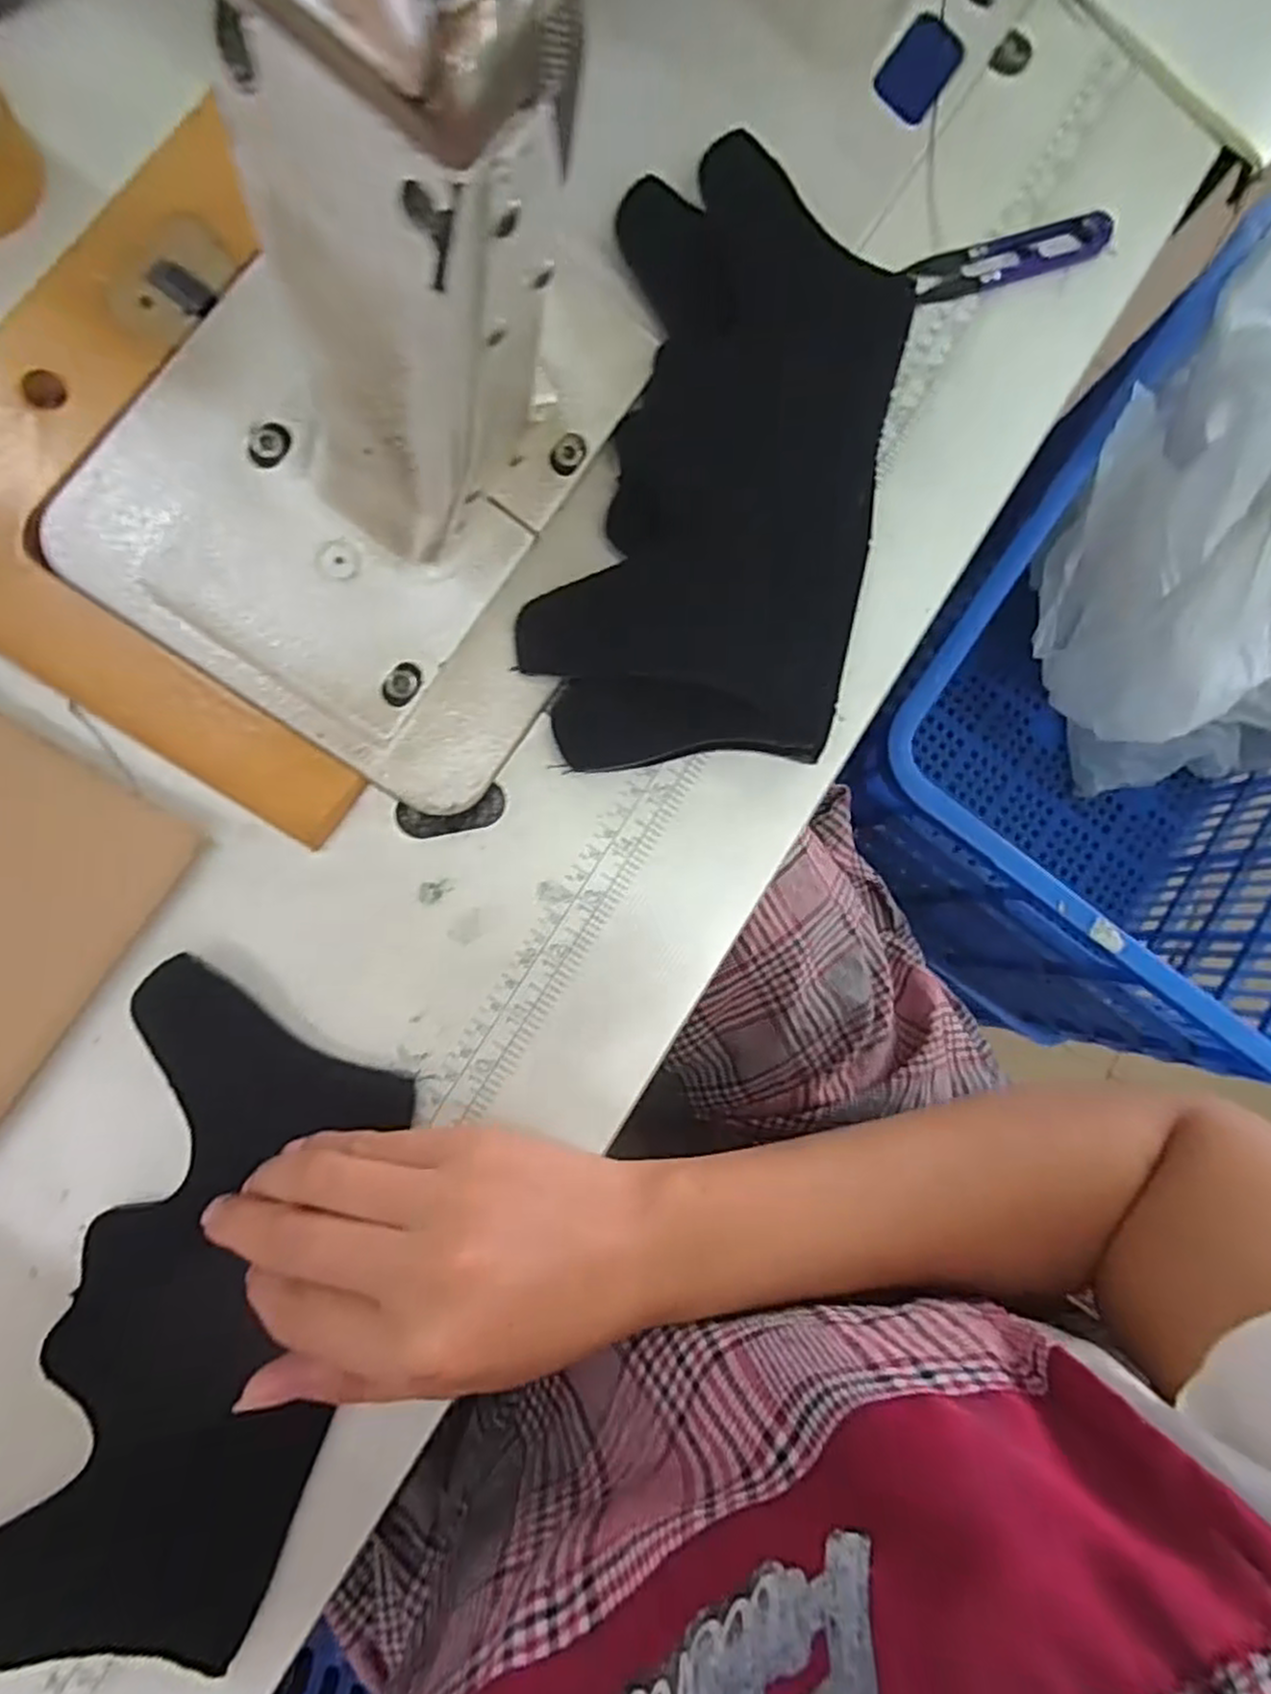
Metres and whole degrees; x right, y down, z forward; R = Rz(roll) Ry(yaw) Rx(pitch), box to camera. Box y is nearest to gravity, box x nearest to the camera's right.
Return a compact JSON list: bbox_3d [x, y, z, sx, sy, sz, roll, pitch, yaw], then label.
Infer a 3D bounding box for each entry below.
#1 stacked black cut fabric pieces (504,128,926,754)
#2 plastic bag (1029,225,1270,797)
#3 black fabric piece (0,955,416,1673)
[{"bbox_3d":[0.039,-0.149,0.300,0.124,0.013,0.246,14,84,-7],"label":"stacked black cut fabric pieces"},{"bbox_3d":[0.495,-0.256,0.620,0.313,0.298,0.365,-10,85,-7],"label":"plastic bag"},{"bbox_3d":[-0.154,0.159,0.257,0.109,0.009,0.219,12,84,-7],"label":"black fabric piece"}]

